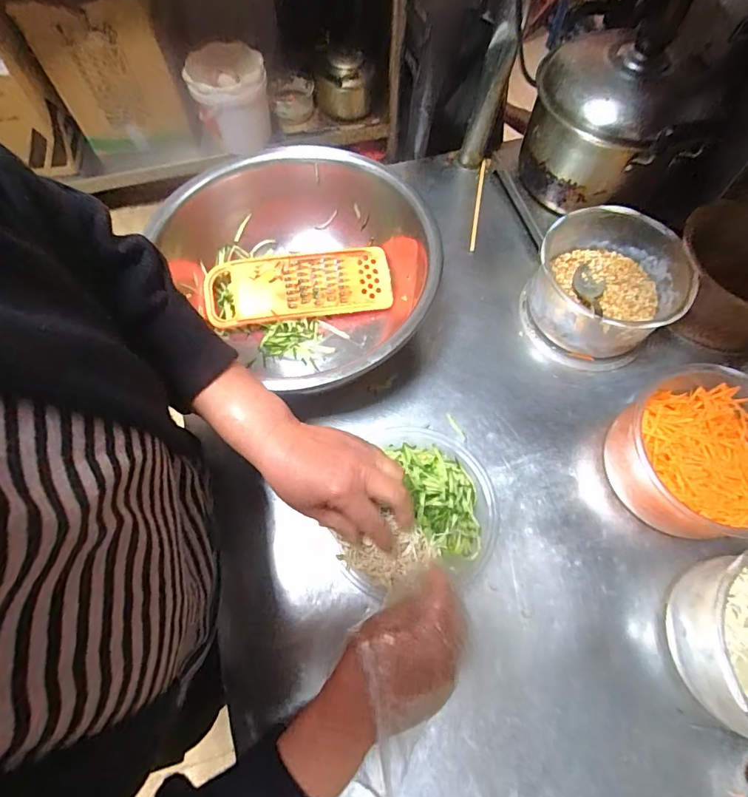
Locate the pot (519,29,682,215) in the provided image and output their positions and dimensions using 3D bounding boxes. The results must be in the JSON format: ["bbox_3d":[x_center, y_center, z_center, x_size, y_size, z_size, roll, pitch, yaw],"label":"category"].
[{"bbox_3d":[0.277,-0.350,0.587,0.152,0.157,0.145,0,66,-1],"label":"pot"}]

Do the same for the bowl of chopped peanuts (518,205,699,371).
[{"bbox_3d":[0.287,-0.138,0.572,0.166,0.090,0.178,0,66,-1],"label":"bowl of chopped peanuts"}]

